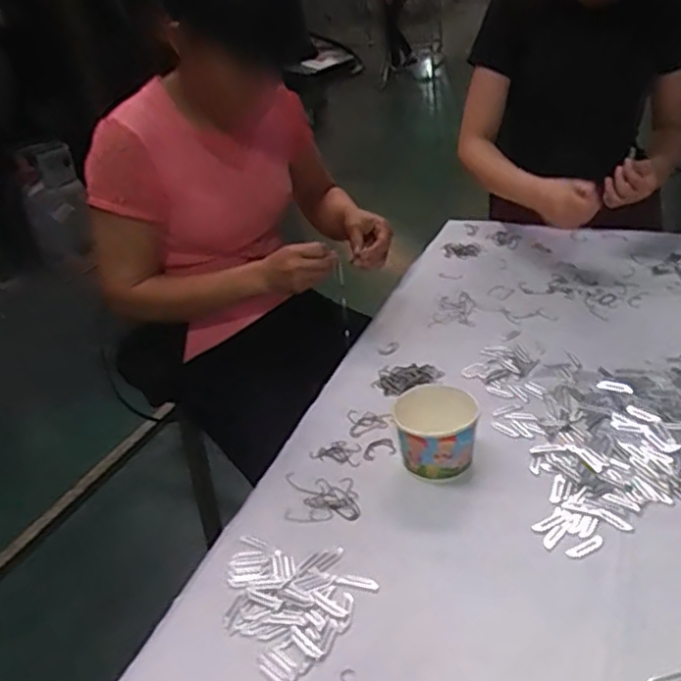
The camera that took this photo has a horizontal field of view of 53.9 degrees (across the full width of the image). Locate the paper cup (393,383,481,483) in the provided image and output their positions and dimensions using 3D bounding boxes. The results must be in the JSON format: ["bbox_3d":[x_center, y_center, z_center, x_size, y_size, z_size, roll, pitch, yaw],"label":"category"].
[{"bbox_3d":[0.107,0.104,0.751,0.089,0.082,0.080,-5,31,3],"label":"paper cup"}]

